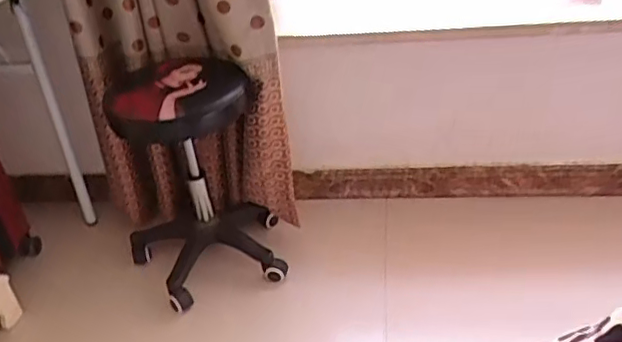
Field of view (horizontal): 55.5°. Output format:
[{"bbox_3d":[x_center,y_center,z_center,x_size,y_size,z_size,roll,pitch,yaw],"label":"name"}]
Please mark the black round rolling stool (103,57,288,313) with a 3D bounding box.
[{"bbox_3d":[-0.295,0.018,1.449,0.359,0.551,0.366,-13,33,-11],"label":"black round rolling stool"}]

